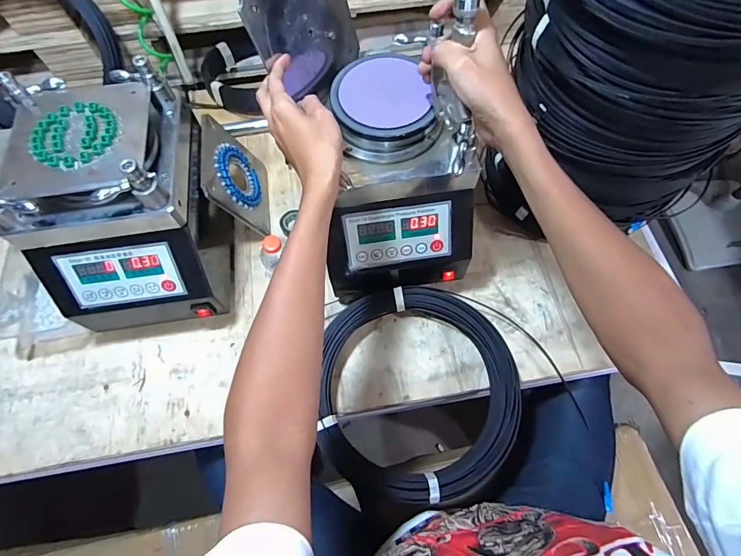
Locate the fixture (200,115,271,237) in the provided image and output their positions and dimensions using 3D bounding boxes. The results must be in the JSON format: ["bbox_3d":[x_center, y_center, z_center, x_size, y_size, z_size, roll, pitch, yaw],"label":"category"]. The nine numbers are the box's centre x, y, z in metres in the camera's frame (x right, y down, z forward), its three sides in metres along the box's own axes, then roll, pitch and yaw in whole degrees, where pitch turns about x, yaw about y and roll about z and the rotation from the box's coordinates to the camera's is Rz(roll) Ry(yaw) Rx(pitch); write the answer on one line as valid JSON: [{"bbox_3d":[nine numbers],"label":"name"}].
[{"bbox_3d":[-0.236,-0.185,0.720,0.022,0.169,0.184,-18,63,17],"label":"fixture"}]

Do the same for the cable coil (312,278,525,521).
[{"bbox_3d":[0.077,0.170,0.609,0.286,0.056,0.320,2,67,2],"label":"cable coil"}]

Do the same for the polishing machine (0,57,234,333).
[{"bbox_3d":[-0.357,-0.088,0.608,0.215,0.285,0.291,-5,67,-1],"label":"polishing machine"}]

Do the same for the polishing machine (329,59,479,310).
[{"bbox_3d":[0.037,-0.144,0.608,0.201,0.240,0.247,-5,67,-1],"label":"polishing machine"}]

